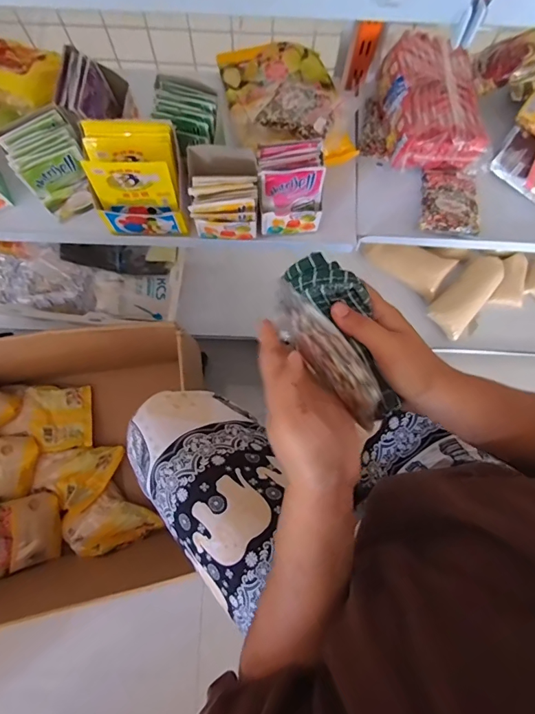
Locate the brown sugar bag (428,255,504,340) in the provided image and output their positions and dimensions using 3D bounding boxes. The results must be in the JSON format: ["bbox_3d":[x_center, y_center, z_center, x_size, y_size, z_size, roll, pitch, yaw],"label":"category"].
[{"bbox_3d":[0.473,-0.146,1.024,0.092,0.036,0.212,44,82,6],"label":"brown sugar bag"}]

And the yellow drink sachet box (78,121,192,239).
[{"bbox_3d":[-0.164,-0.222,0.552,0.114,0.119,0.083,-1,80,-1],"label":"yellow drink sachet box"}]

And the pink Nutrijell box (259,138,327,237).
[{"bbox_3d":[0.030,-0.218,0.579,0.080,0.111,0.075,-5,80,-2],"label":"pink Nutrijell box"}]

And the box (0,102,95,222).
[{"bbox_3d":[-0.275,-0.249,0.564,0.081,0.097,0.082,-27,81,-6],"label":"box"}]

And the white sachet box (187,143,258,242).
[{"bbox_3d":[-0.055,-0.213,0.563,0.083,0.081,0.092,-3,80,-2],"label":"white sachet box"}]

